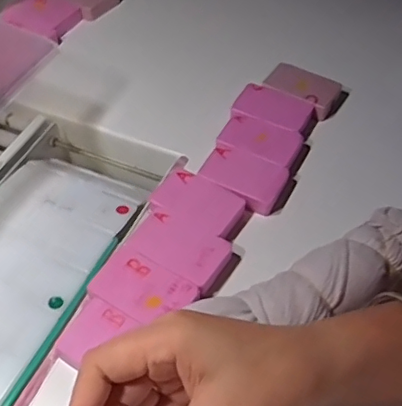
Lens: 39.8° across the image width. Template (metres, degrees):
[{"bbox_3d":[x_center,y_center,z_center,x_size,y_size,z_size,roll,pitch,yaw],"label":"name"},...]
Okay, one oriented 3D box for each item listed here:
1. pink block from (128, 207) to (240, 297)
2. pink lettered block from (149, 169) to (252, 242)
[{"bbox_3d":[-0.015,0.041,0.427,0.076,0.027,0.049,21,53,16],"label":"pink block"},{"bbox_3d":[-0.001,0.004,0.457,0.071,0.026,0.046,25,55,19],"label":"pink lettered block"}]

